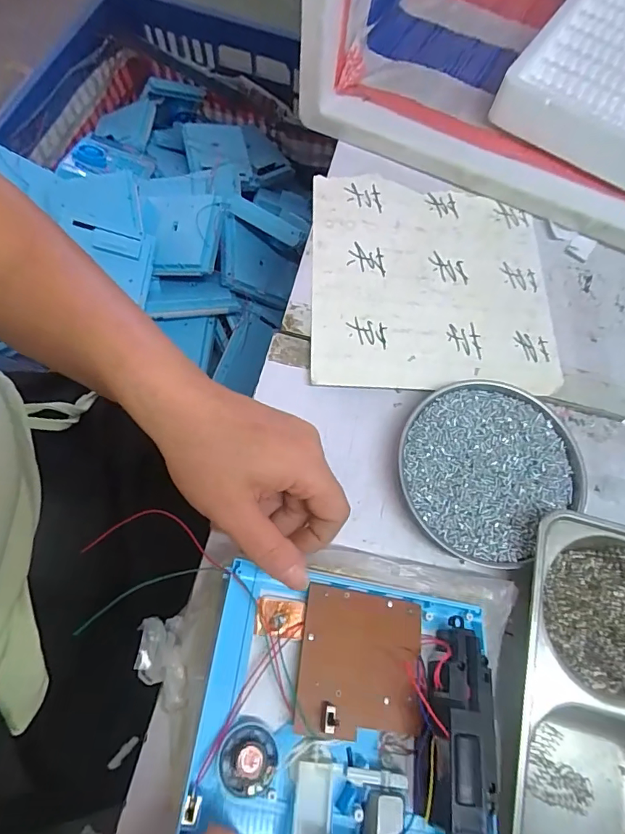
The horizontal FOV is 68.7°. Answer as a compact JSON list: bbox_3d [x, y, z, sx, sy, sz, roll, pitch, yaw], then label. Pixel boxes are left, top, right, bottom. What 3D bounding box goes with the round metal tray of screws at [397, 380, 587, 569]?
[{"bbox_3d":[0.129,0.037,0.345,0.130,0.017,0.125,1,71,-2],"label":"round metal tray of screws"}]

